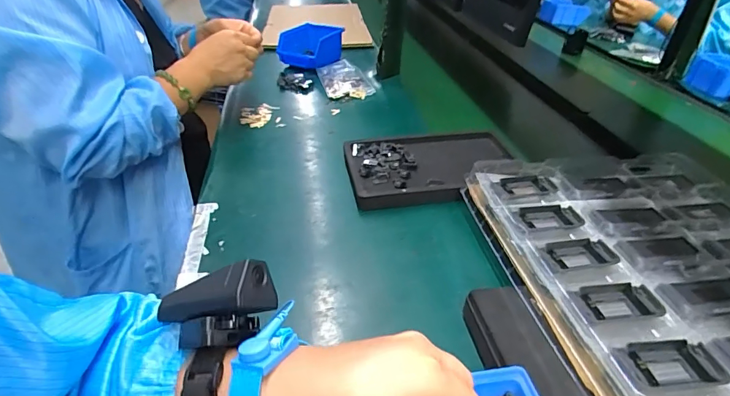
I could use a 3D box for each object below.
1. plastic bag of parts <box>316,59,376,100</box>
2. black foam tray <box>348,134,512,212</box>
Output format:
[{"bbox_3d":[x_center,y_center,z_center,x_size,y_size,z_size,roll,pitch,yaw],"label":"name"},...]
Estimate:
[{"bbox_3d":[-0.043,-0.250,0.910,0.097,0.029,0.150,-9,37,-17],"label":"plastic bag of parts"},{"bbox_3d":[0.101,-0.044,0.624,0.244,0.032,0.159,-4,36,-11],"label":"black foam tray"}]

